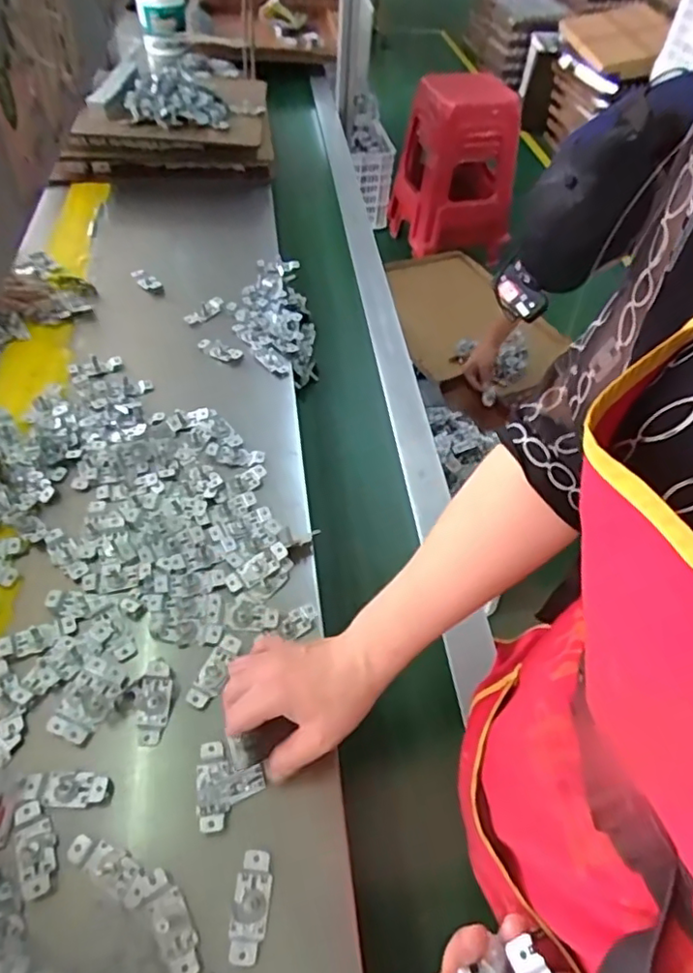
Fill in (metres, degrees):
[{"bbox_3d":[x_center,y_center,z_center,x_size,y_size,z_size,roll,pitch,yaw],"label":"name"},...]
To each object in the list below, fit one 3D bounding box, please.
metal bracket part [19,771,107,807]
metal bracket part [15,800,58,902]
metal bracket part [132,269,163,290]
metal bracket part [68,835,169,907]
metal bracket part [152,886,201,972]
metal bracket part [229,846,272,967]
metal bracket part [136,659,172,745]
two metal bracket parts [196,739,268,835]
[{"bbox_3d":[-0.214,0.230,0.451,0.065,0.004,0.023,2,50,-2],"label":"metal bracket part"},{"bbox_3d":[-0.223,0.257,0.425,0.026,0.010,0.064,-21,55,-20],"label":"metal bracket part"},{"bbox_3d":[-0.288,-0.298,0.854,0.028,0.009,0.050,-28,57,-24],"label":"metal bracket part"},{"bbox_3d":[-0.163,0.269,0.416,0.075,0.010,0.025,19,52,12],"label":"metal bracket part"},{"bbox_3d":[-0.114,0.300,0.397,0.023,0.010,0.050,-25,56,-22],"label":"metal bracket part"},{"bbox_3d":[-0.066,0.289,0.409,0.026,0.014,0.063,4,50,0],"label":"metal bracket part"},{"bbox_3d":[-0.158,0.177,0.487,0.026,0.008,0.065,4,75,0],"label":"metal bracket part"},{"bbox_3d":[-0.090,0.226,0.459,0.051,0.016,0.064,-8,51,-10],"label":"two metal bracket parts"}]

